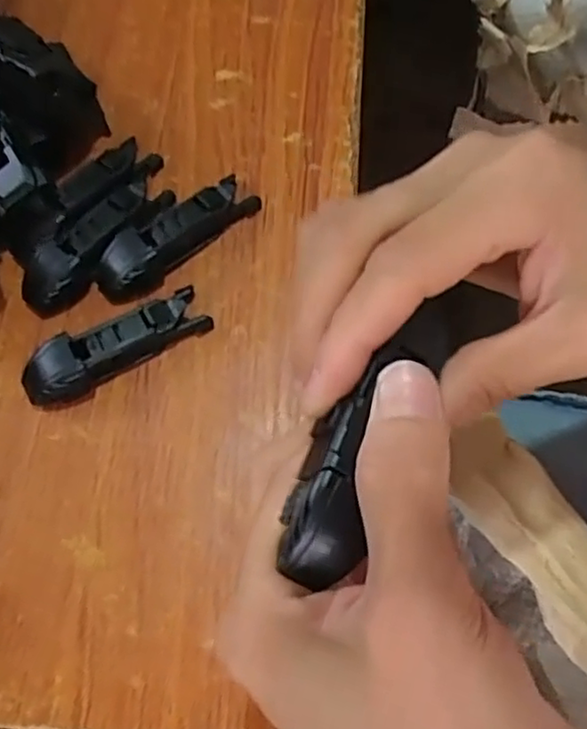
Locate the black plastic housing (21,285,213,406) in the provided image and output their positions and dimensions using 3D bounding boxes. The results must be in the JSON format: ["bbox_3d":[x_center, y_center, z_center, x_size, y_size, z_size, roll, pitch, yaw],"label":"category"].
[{"bbox_3d":[-0.068,-0.008,0.262,0.072,0.015,0.022,-31,70,-11],"label":"black plastic housing"}]

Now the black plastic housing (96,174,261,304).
[{"bbox_3d":[-0.048,-0.053,0.281,0.072,0.015,0.021,-39,72,-14],"label":"black plastic housing"}]

